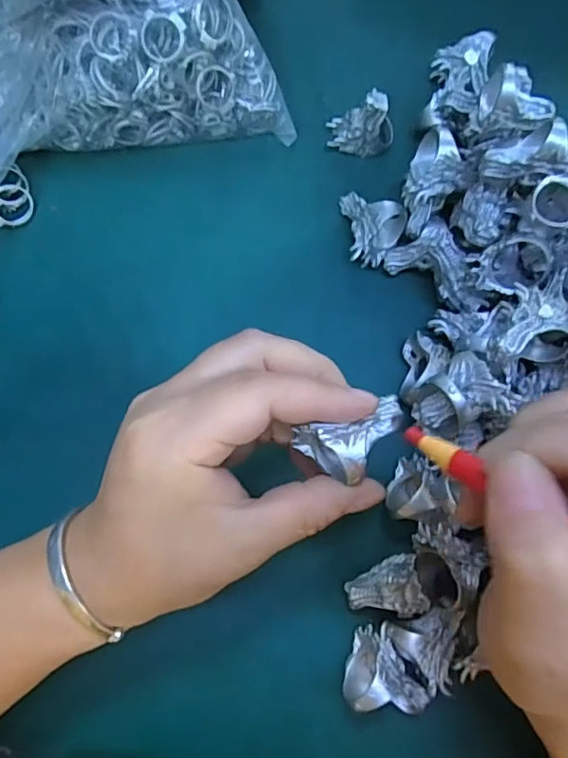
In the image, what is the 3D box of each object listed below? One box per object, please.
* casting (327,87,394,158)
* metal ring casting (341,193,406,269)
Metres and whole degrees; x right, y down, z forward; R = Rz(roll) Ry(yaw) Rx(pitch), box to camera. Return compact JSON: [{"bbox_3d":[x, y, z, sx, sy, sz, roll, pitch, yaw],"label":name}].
[{"bbox_3d":[0.043,-0.137,0.295,0.036,0.035,0.018,-5,78,1],"label":"casting"},{"bbox_3d":[0.042,-0.078,0.289,0.035,0.020,0.031,29,80,8],"label":"metal ring casting"}]

